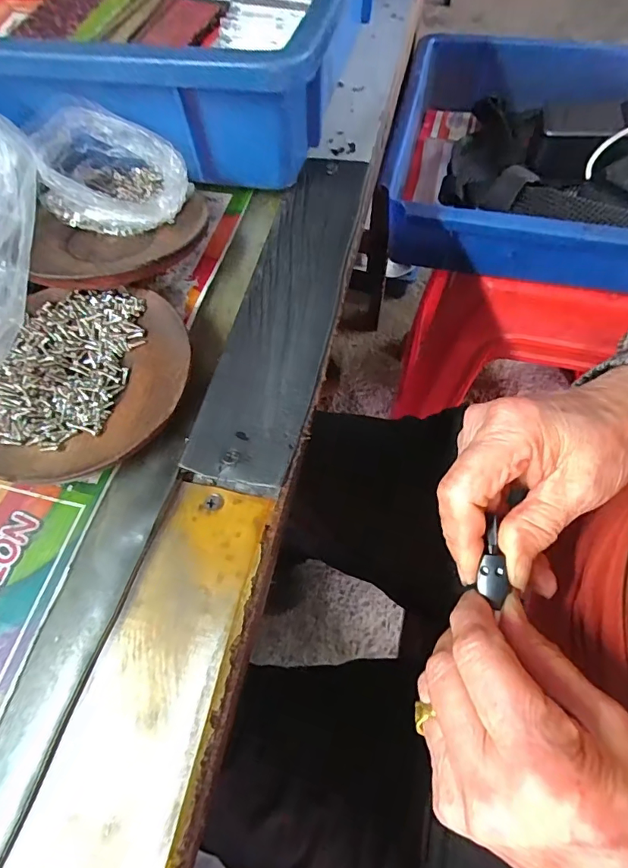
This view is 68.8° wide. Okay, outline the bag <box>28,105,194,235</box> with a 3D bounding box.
[{"bbox_3d":[-0.117,-0.149,0.270,0.091,0.046,0.057,10,66,5],"label":"bag"}]

